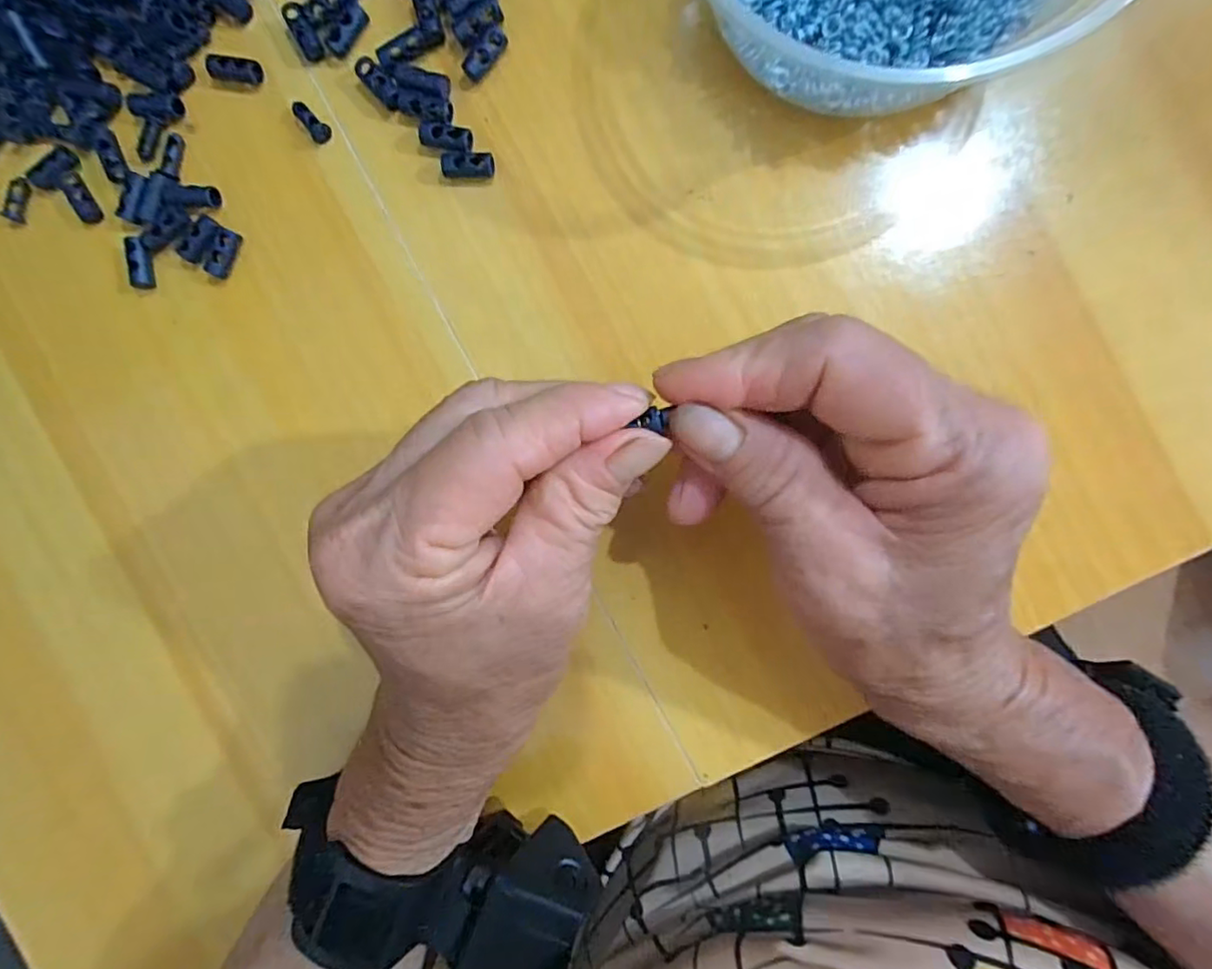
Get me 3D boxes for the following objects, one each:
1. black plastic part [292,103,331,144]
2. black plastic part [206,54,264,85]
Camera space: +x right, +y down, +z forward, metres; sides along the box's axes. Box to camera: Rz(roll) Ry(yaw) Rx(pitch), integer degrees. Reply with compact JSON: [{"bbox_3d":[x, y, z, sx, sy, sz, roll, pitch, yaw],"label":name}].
[{"bbox_3d":[-0.109,-0.134,0.219,0.017,0.005,0.007,43,96,2],"label":"black plastic part"},{"bbox_3d":[-0.137,-0.153,0.218,0.019,0.006,0.008,2,93,-7],"label":"black plastic part"}]

